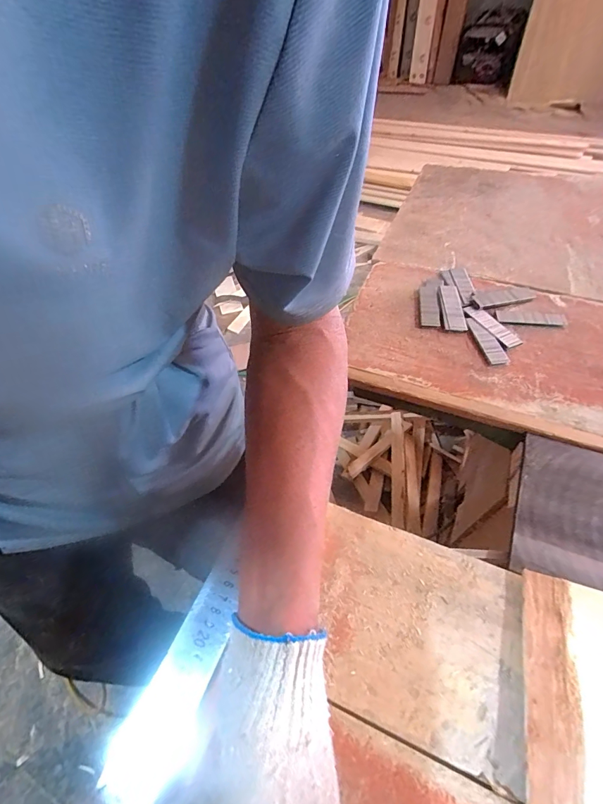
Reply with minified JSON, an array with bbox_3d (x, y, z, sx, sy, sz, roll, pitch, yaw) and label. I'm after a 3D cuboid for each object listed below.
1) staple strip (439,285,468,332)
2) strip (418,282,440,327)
[{"bbox_3d":[0.208,-0.135,0.553,0.028,0.010,0.100,1,52,6],"label":"staple strip"},{"bbox_3d":[0.177,-0.138,0.557,0.026,0.005,0.098,5,52,9],"label":"strip"}]

